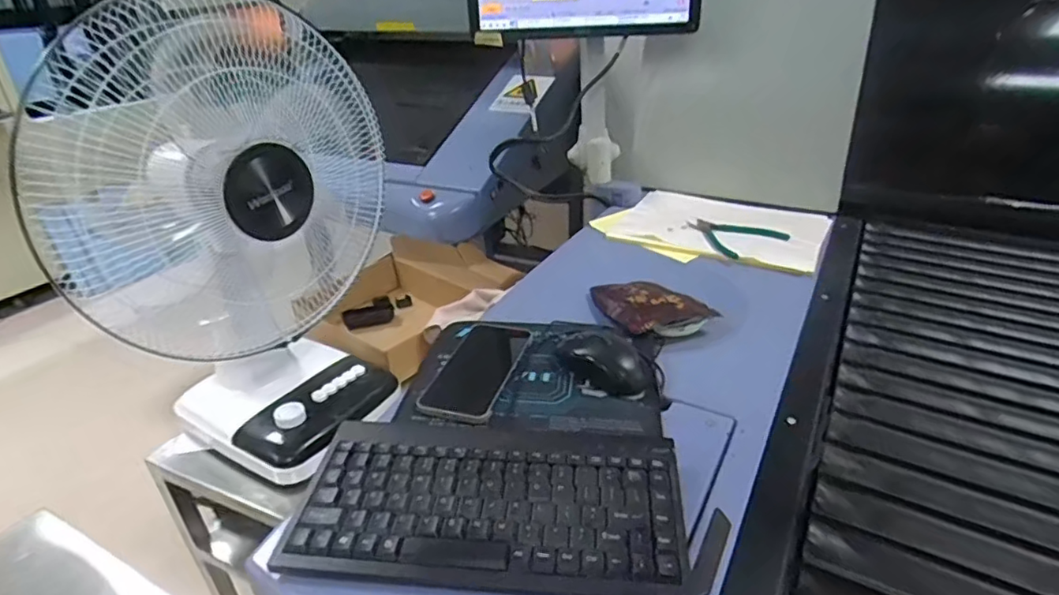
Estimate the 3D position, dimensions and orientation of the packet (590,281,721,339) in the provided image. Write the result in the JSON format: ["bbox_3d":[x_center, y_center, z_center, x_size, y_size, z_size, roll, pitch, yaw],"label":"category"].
[{"bbox_3d":[0.159,0.005,0.772,0.123,0.029,0.149,-9,29,-13],"label":"packet"}]

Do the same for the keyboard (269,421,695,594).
[{"bbox_3d":[-0.031,0.158,0.468,0.293,0.022,0.162,1,29,5],"label":"keyboard"}]

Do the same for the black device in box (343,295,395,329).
[{"bbox_3d":[-0.356,0.034,1.294,0.106,0.028,0.091,-14,31,-22],"label":"black device in box"}]

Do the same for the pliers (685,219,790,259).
[{"bbox_3d":[0.315,-0.102,0.919,0.122,0.011,0.127,-16,32,-25],"label":"pliers"}]

